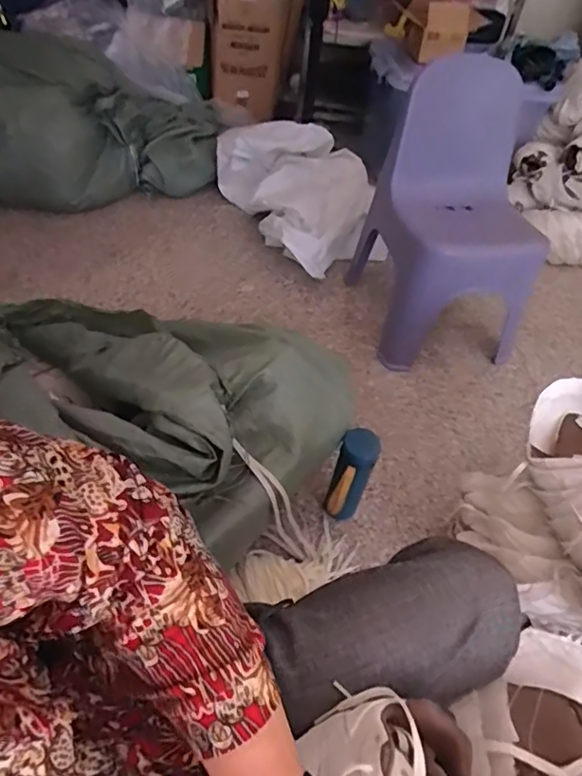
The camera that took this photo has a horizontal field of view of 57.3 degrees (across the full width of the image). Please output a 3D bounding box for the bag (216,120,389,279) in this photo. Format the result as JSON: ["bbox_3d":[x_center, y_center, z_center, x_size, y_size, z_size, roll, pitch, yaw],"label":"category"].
[{"bbox_3d":[0.053,-0.534,1.466,0.376,0.201,0.461,-24,55,-26],"label":"bag"}]

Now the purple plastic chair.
[{"bbox_3d":[0.366,-0.351,1.183,0.320,0.550,0.324,-7,49,-13],"label":"purple plastic chair"}]

